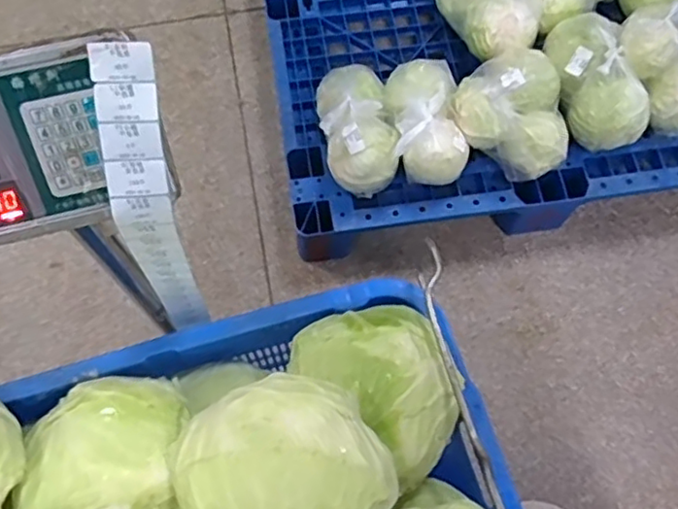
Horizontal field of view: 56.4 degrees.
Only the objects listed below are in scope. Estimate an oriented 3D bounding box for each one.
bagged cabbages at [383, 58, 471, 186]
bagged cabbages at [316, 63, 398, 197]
[{"bbox_3d":[0.159,-0.245,1.193,0.140,0.140,0.227,-6,69,-2],"label":"bagged cabbages"},{"bbox_3d":[0.030,-0.230,1.172,0.132,0.171,0.216,-11,69,-4],"label":"bagged cabbages"}]

